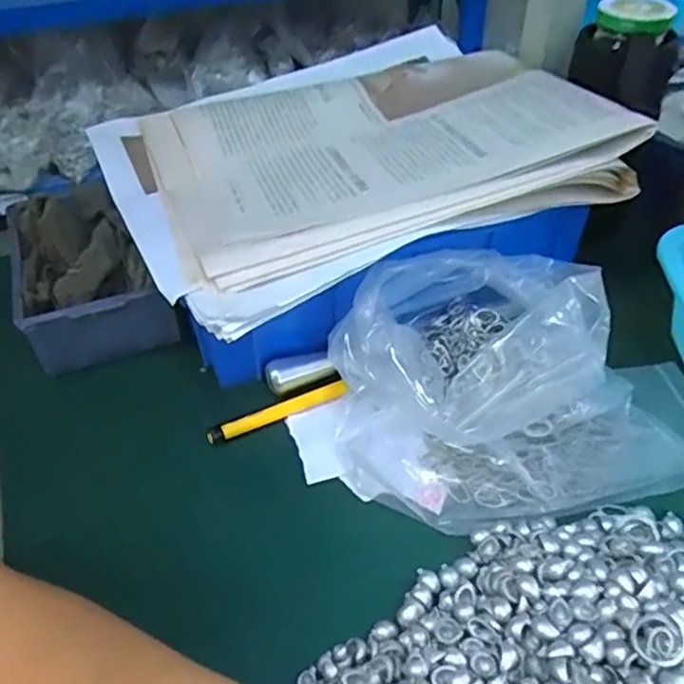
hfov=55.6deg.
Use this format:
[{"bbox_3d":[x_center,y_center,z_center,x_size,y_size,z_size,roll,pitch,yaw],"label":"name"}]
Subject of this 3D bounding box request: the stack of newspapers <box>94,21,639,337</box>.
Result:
[{"bbox_3d":[0.001,-0.131,0.425,0.288,0.042,0.248,-23,47,-21],"label":"stack of newspapers"}]

